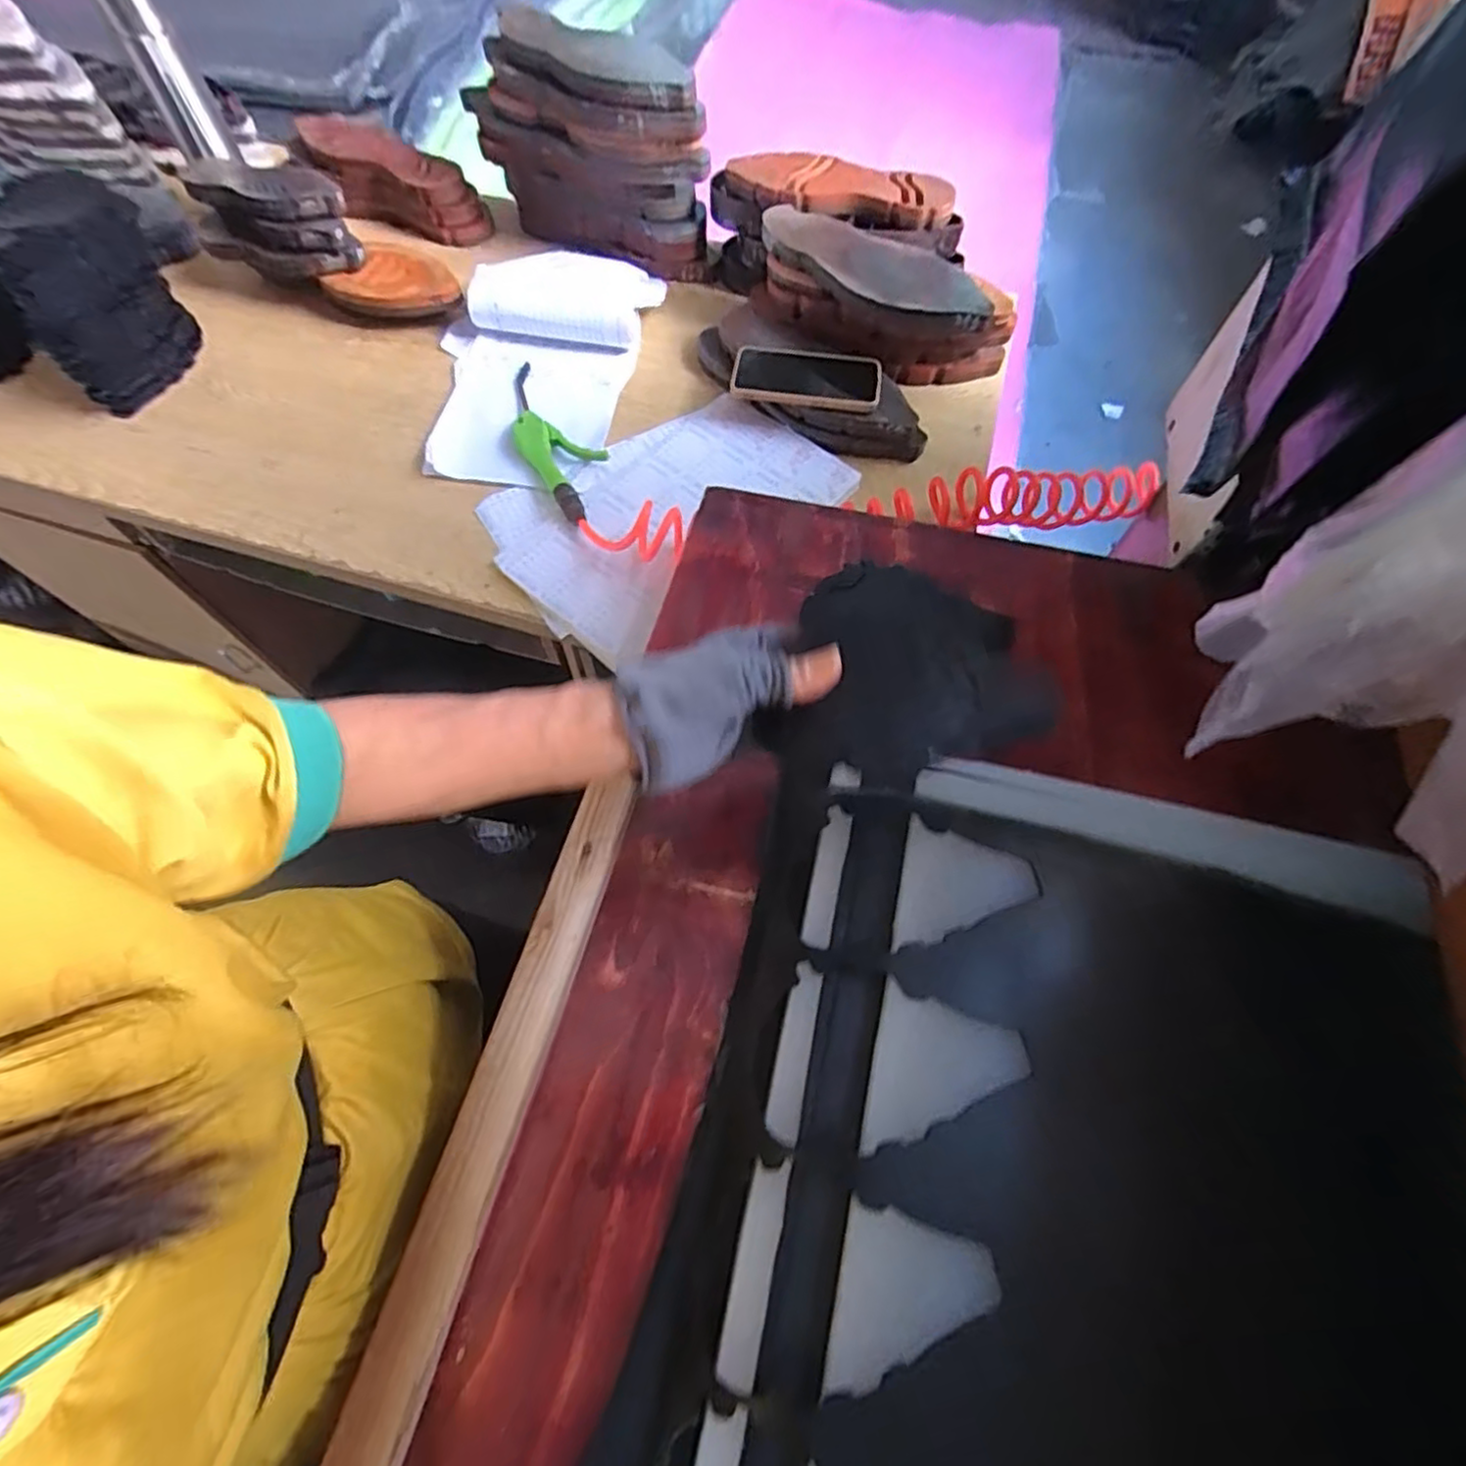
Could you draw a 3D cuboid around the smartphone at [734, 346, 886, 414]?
[{"bbox_3d":[0.080,-0.393,0.735,0.161,0.014,0.085,8,65,3],"label":"smartphone"}]

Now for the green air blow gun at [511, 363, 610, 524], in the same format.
[{"bbox_3d":[-0.200,-0.325,0.733,0.074,0.022,0.252,-31,69,-14],"label":"green air blow gun"}]

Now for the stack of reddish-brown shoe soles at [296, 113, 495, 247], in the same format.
[{"bbox_3d":[-0.465,-0.747,0.903,0.277,0.092,0.078,24,66,-4],"label":"stack of reddish-brown shoe soles"}]

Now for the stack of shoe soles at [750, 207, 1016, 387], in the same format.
[{"bbox_3d":[0.168,-0.498,0.780,0.287,0.120,0.138,34,69,14],"label":"stack of shoe soles"}]

